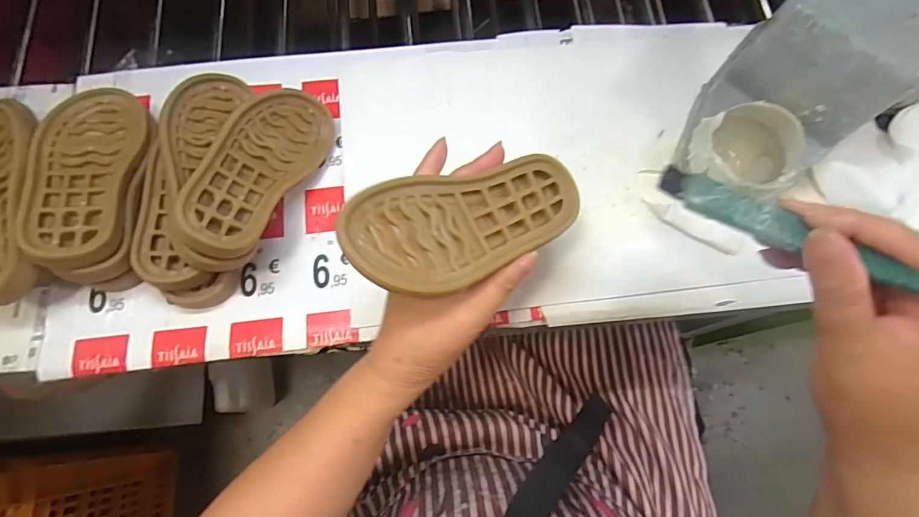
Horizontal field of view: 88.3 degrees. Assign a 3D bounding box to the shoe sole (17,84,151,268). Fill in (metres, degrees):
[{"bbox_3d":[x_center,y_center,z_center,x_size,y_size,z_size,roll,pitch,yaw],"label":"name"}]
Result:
[{"bbox_3d":[-0.274,-0.066,0.347,0.068,0.014,0.153,-1,59,-15],"label":"shoe sole"}]

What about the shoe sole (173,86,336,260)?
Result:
[{"bbox_3d":[-0.148,-0.068,0.350,0.068,0.016,0.151,43,50,-27],"label":"shoe sole"}]

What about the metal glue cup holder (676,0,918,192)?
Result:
[{"bbox_3d":[0.256,-0.130,0.354,0.107,0.114,0.189,39,75,12],"label":"metal glue cup holder"}]

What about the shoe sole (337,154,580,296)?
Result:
[{"bbox_3d":[0.008,-0.023,0.277,0.150,0.018,0.064,-17,71,-26],"label":"shoe sole"}]

